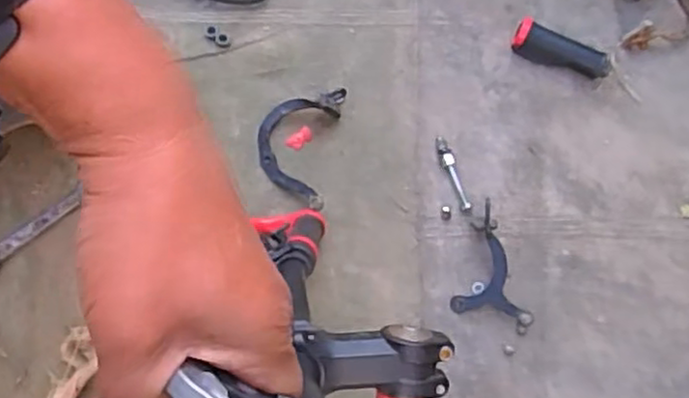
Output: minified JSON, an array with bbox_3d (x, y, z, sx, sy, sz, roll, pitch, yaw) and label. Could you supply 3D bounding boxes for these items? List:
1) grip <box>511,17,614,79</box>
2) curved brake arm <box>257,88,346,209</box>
[{"bbox_3d":[0.233,-0.157,0.752,0.105,0.026,0.034,22,77,3],"label":"grip"},{"bbox_3d":[-0.051,-0.056,0.718,0.079,0.028,0.125,11,77,1],"label":"curved brake arm"}]

